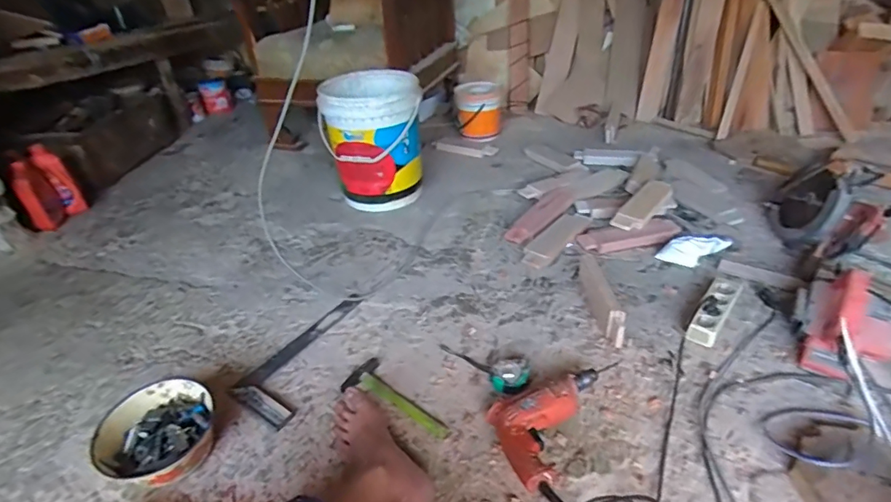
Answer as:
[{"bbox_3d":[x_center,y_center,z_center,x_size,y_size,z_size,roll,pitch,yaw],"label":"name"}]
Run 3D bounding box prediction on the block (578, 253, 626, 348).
[{"bbox_3d":[0.342,0.094,1.063,0.041,0.067,0.279,-5,35,2],"label":"block"}]

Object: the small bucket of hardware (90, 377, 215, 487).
[{"bbox_3d":[-0.483,0.318,0.817,0.181,0.090,0.175,-28,41,-28],"label":"small bucket of hardware"}]

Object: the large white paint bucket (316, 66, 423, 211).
[{"bbox_3d":[-0.227,-0.354,1.541,0.301,0.351,0.304,-14,36,-12],"label":"large white paint bucket"}]

